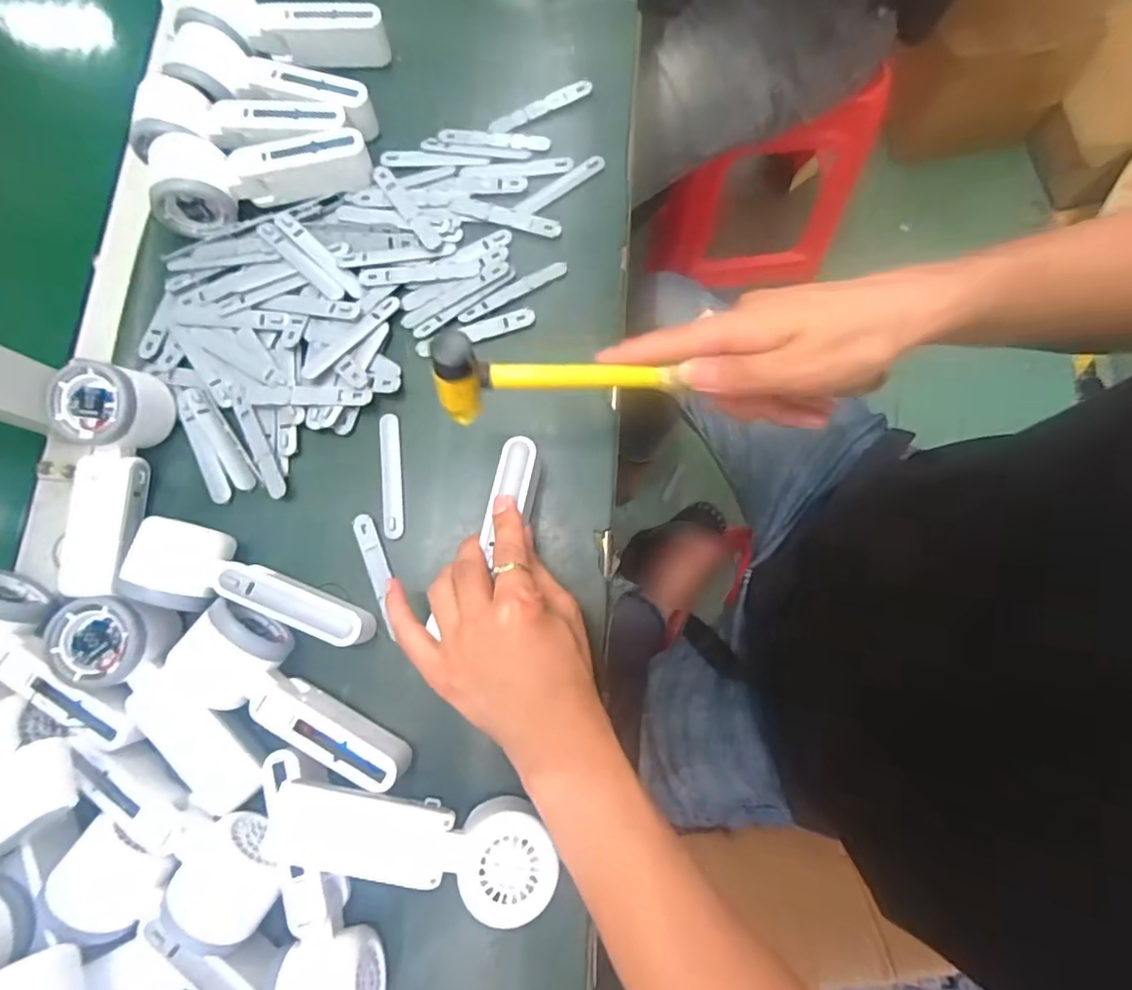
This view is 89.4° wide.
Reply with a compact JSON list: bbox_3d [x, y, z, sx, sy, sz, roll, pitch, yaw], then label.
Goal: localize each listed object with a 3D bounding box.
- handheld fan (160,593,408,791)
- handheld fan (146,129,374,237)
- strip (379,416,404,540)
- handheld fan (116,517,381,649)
[{"bbox_3d":[-0.179,0.135,0.373,0.171,0.043,0.063,32,81,8],"label":"handheld fan"},{"bbox_3d":[-0.242,-0.254,0.452,0.167,0.046,0.056,-11,78,-1],"label":"handheld fan"},{"bbox_3d":[-0.130,-0.015,0.426,0.014,0.006,0.093,-7,78,2],"label":"strip"},{"bbox_3d":[-0.208,0.059,0.389,0.158,0.048,0.056,11,79,4],"label":"handheld fan"}]

